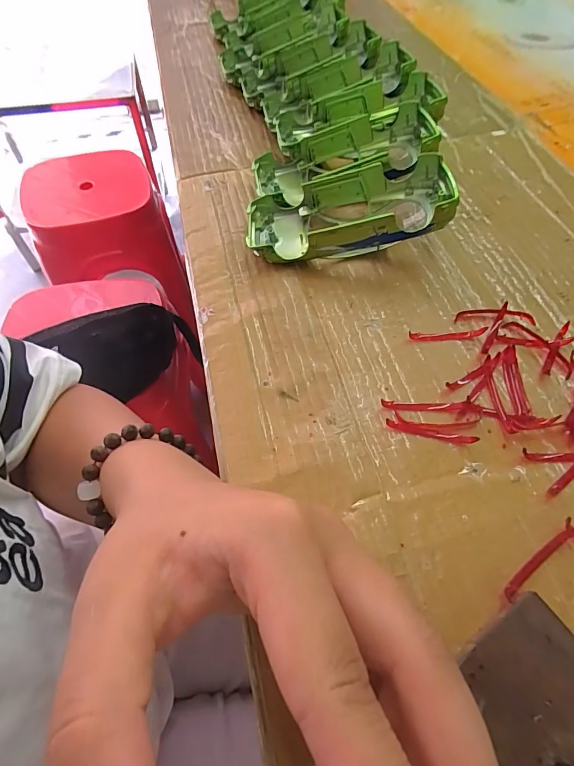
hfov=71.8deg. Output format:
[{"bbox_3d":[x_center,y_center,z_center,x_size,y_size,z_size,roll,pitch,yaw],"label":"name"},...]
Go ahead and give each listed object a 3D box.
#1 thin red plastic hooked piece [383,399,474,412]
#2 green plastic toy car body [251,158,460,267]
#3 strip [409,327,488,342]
[{"bbox_3d":[0.074,0.012,0.208,0.047,0.004,0.005,2,59,1],"label":"thin red plastic hooked piece"},{"bbox_3d":[0.040,-0.111,0.261,0.132,0.041,0.064,-1,59,0],"label":"green plastic toy car body"},{"bbox_3d":[0.094,-0.028,0.231,0.043,0.005,0.006,-1,59,0],"label":"strip"}]

